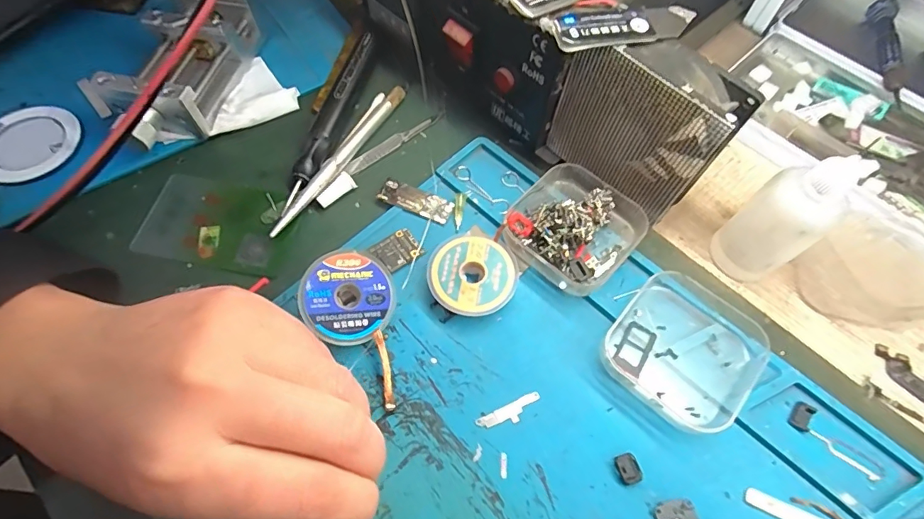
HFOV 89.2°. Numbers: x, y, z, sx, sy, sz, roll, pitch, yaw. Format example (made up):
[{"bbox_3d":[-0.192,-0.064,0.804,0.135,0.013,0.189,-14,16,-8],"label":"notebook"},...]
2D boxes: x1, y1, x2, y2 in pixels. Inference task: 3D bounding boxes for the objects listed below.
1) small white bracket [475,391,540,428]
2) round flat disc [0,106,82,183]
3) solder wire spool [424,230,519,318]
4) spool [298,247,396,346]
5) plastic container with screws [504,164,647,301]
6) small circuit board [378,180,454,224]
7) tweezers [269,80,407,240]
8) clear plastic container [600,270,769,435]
[{"bbox_3d":[0.023,0.071,0.218,0.032,0.004,0.008,-22,65,-12],"label":"small white bracket"},{"bbox_3d":[-0.259,-0.069,0.280,0.048,0.007,0.056,40,69,18],"label":"round flat disc"},{"bbox_3d":[0.006,0.009,0.244,0.044,0.014,0.044,0,63,-1],"label":"solder wire spool"},{"bbox_3d":[-0.056,0.018,0.234,0.044,0.013,0.043,3,81,-19],"label":"spool"},{"bbox_3d":[0.060,-0.019,0.254,0.064,0.025,0.064,39,69,18],"label":"plastic container with screws"},{"bbox_3d":[-0.027,-0.034,0.270,0.043,0.004,0.016,23,65,11],"label":"small circuit board"},{"bbox_3d":[-0.074,-0.063,0.284,0.015,0.010,0.126,26,65,12],"label":"tweezers"},{"bbox_3d":[0.109,0.043,0.226,0.064,0.017,0.066,37,68,17],"label":"clear plastic container"}]

